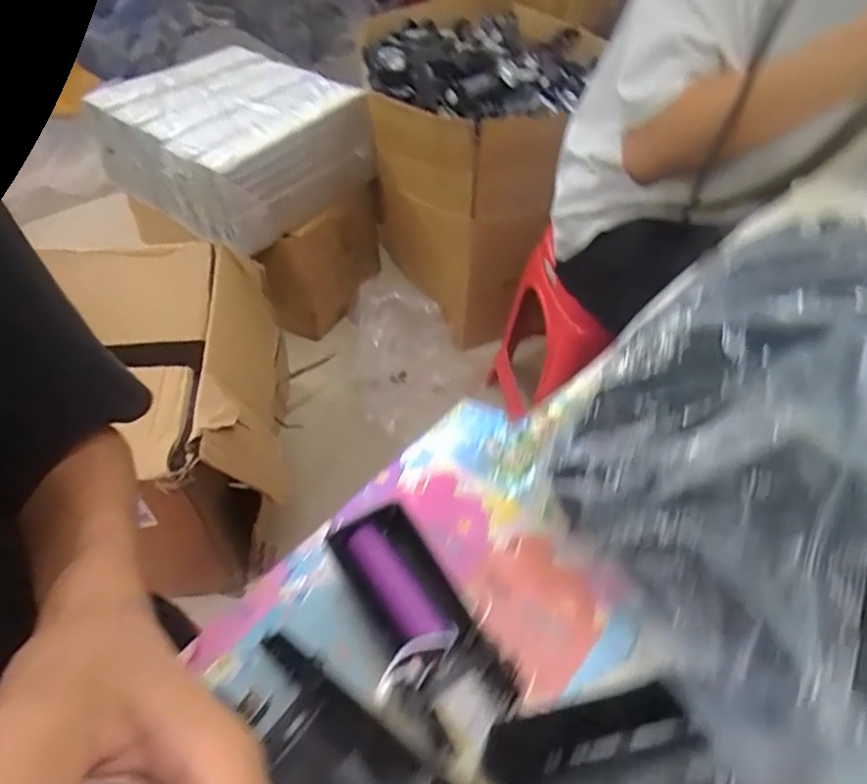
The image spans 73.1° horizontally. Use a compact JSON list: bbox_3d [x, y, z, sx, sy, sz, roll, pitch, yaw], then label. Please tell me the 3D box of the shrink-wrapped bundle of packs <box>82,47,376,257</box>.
[{"bbox_3d":[-0.408,-0.552,1.277,0.411,0.209,0.445,35,56,24],"label":"shrink-wrapped bundle of packs"}]

